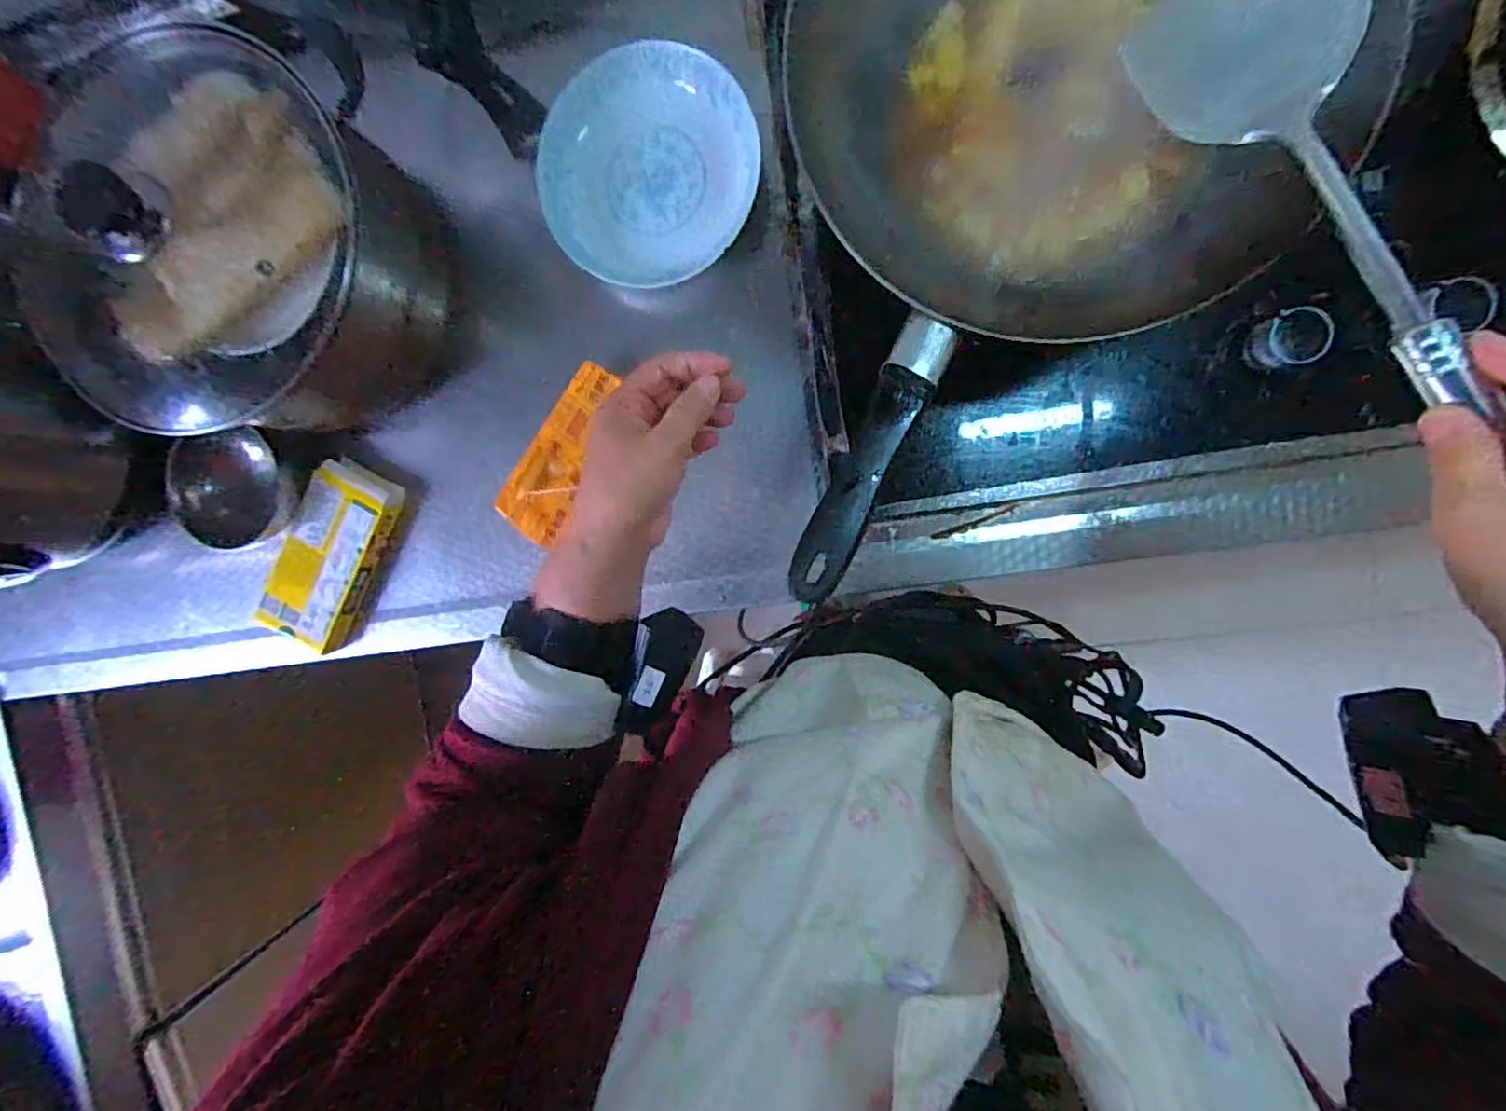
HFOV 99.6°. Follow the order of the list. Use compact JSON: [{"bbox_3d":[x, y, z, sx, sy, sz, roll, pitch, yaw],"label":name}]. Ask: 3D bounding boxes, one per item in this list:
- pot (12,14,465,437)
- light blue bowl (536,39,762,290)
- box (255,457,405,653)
[{"bbox_3d":[-0.356,-0.213,0.455,0.219,0.181,0.226,1,95,8],"label":"pot"},{"bbox_3d":[-0.080,-0.296,0.492,0.158,0.032,0.164,1,95,8],"label":"light blue bowl"},{"bbox_3d":[-0.378,0.002,0.568,0.077,0.030,0.170,28,98,5],"label":"box"}]

